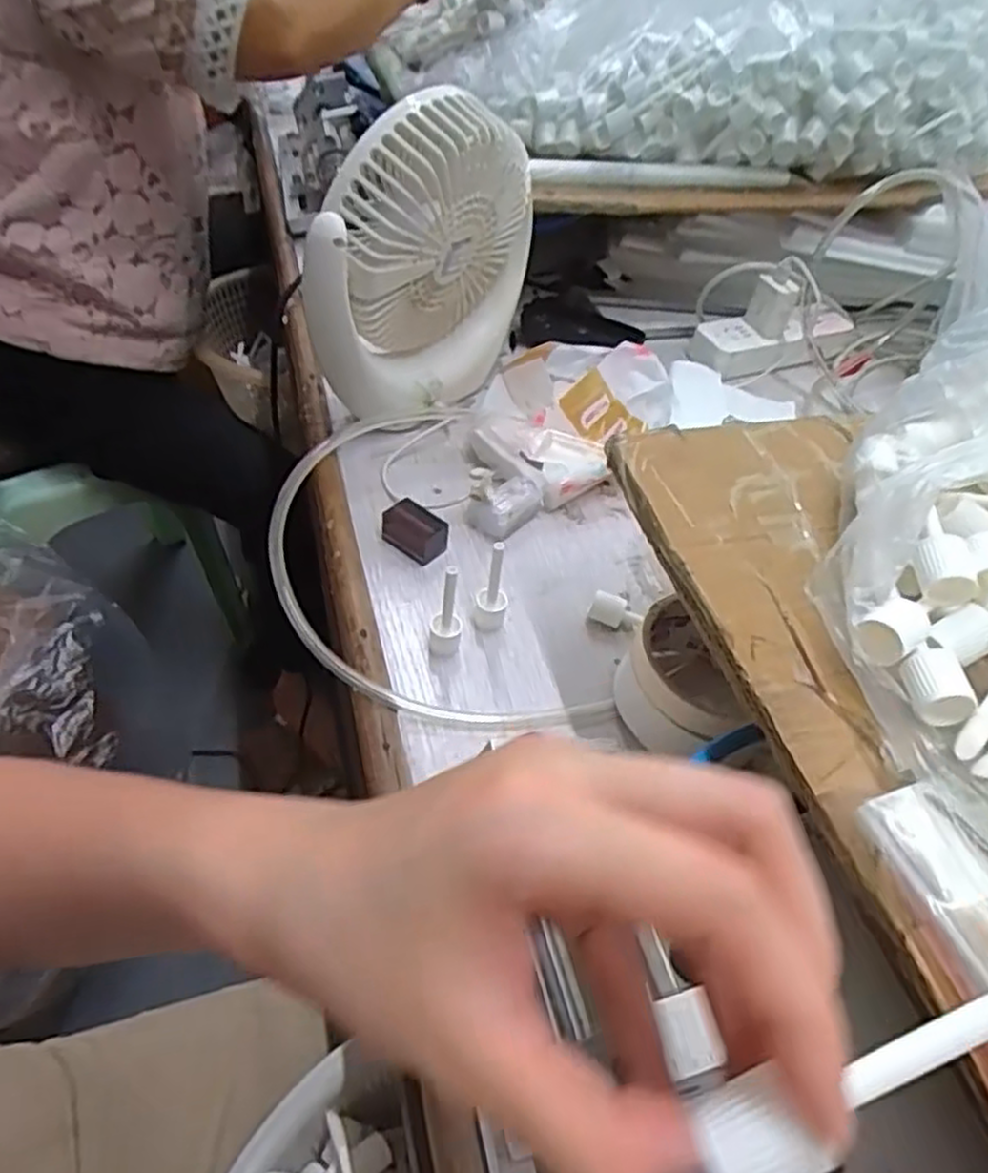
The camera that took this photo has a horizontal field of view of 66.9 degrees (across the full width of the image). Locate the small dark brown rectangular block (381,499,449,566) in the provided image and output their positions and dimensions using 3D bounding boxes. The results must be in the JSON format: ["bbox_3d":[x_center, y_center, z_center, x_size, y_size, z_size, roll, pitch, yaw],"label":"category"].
[{"bbox_3d":[-0.052,-0.036,0.490,0.039,0.025,0.027,37,53,25],"label":"small dark brown rectangular block"}]

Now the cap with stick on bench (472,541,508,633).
[{"bbox_3d":[0.000,0.000,0.432,0.019,0.056,0.020,3,47,-3],"label":"cap with stick on bench"}]

